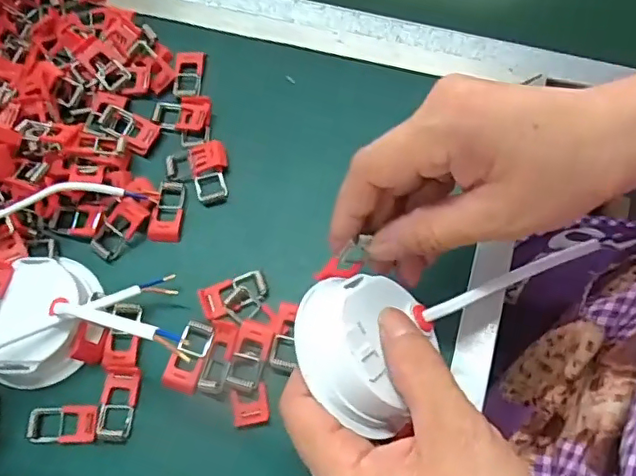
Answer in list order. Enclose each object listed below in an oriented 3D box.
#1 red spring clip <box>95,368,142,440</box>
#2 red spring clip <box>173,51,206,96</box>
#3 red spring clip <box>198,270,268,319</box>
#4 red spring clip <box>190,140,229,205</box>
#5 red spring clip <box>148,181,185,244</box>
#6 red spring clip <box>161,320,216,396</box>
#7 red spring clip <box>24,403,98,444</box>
[{"bbox_3d":[-0.104,0.086,0.299,0.018,0.004,0.035,3,69,1],"label":"red spring clip"},{"bbox_3d":[-0.083,-0.107,0.372,0.019,0.004,0.035,0,69,0],"label":"red spring clip"},{"bbox_3d":[-0.047,0.031,0.318,0.036,0.004,0.019,-17,70,-6],"label":"red spring clip"},{"bbox_3d":[-0.064,-0.040,0.344,0.022,0.008,0.036,-12,70,-4],"label":"red spring clip"},{"bbox_3d":[-0.089,-0.016,0.337,0.018,0.004,0.037,4,69,2],"label":"red spring clip"},{"bbox_3d":[-0.069,0.063,0.307,0.019,0.004,0.037,15,70,5],"label":"red spring clip"},{"bbox_3d":[-0.132,0.096,0.296,0.036,0.004,0.019,1,69,0],"label":"red spring clip"}]

